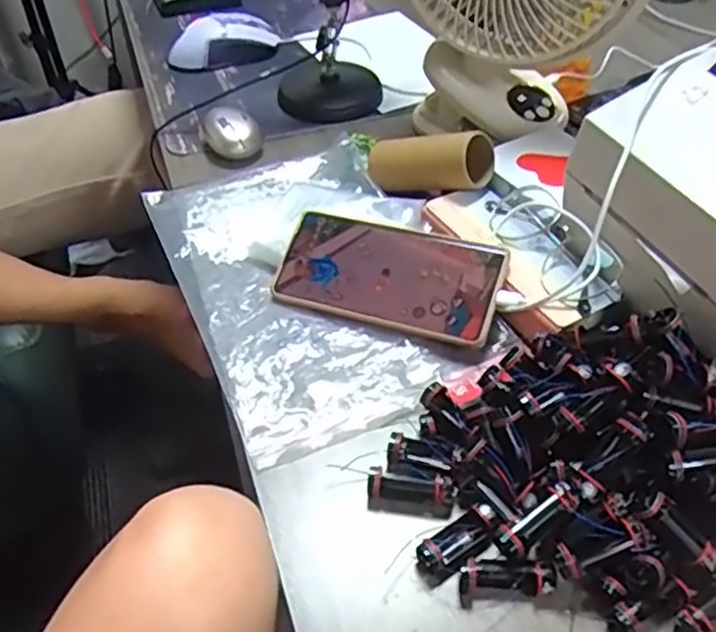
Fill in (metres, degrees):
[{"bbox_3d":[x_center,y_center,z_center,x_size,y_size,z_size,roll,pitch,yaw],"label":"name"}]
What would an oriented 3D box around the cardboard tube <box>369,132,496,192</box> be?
[{"bbox_3d":[0.053,-0.127,0.572,0.105,0.048,0.039,4,44,27],"label":"cardboard tube"}]

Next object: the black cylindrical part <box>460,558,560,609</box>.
[{"bbox_3d":[0.077,0.136,0.367,0.049,0.018,0.018,-3,46,-2],"label":"black cylindrical part"}]

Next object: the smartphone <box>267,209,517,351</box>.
[{"bbox_3d":[0.021,-0.030,0.509,0.165,0.008,0.075,14,75,20],"label":"smartphone"}]

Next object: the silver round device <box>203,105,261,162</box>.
[{"bbox_3d":[-0.120,-0.176,0.674,0.046,0.033,0.061,-17,48,-15],"label":"silver round device"}]

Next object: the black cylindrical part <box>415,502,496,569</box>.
[{"bbox_3d":[0.052,0.120,0.386,0.048,0.016,0.015,-30,53,-25],"label":"black cylindrical part"}]

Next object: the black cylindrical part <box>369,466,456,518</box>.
[{"bbox_3d":[0.030,0.100,0.404,0.048,0.019,0.020,5,46,6],"label":"black cylindrical part"}]

